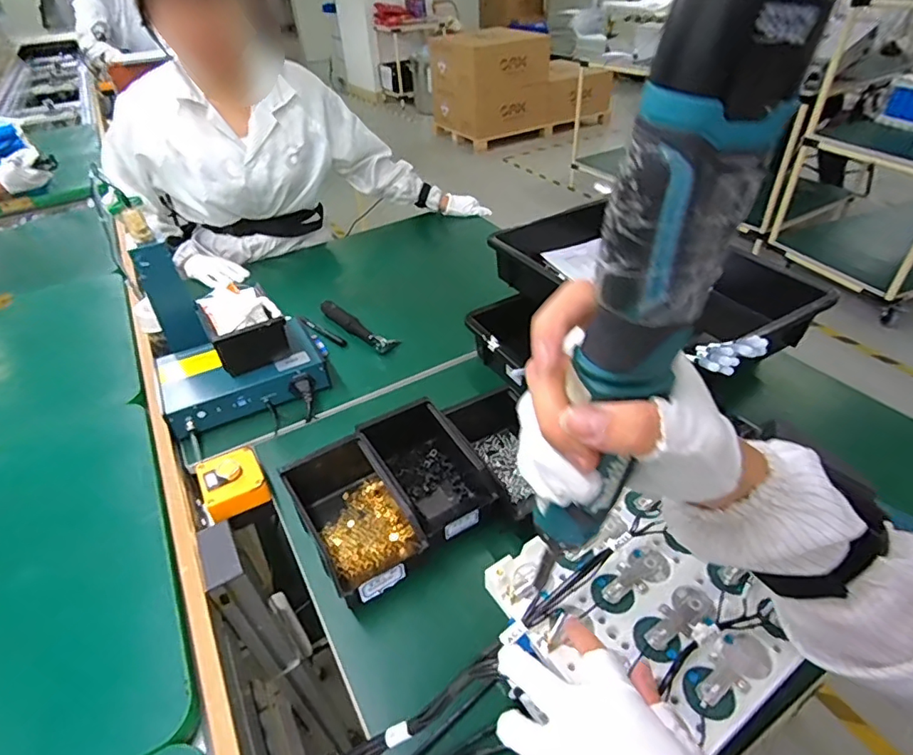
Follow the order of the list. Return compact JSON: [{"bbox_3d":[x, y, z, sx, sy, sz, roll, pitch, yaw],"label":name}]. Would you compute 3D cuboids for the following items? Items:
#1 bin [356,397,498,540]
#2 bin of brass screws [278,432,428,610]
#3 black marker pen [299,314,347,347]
[{"bbox_3d":[-0.039,0.110,0.640,0.104,0.069,0.190,-25,44,-23],"label":"bin"},{"bbox_3d":[-0.124,0.152,0.599,0.102,0.070,0.202,-24,44,-23],"label":"bin of brass screws"},{"bbox_3d":[-0.246,-0.086,0.947,0.133,0.011,0.019,27,49,32],"label":"black marker pen"}]

